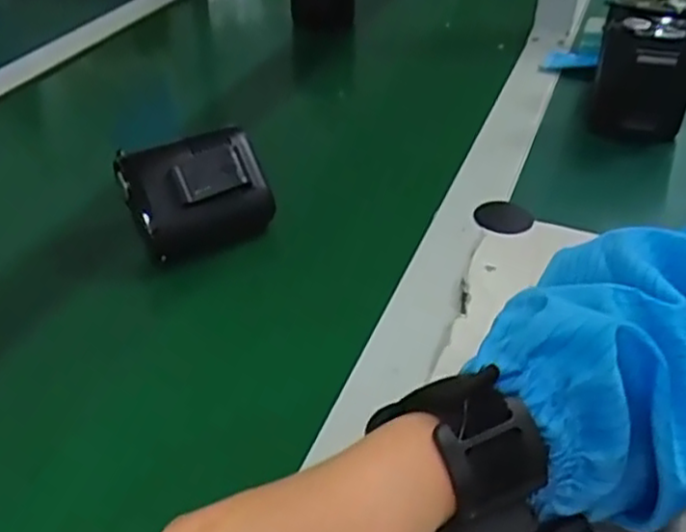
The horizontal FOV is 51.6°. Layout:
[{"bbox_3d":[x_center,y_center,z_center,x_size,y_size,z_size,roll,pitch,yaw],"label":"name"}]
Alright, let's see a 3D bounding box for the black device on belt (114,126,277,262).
[{"bbox_3d":[-0.089,-0.045,0.435,0.081,0.067,0.042,-20,20,-20],"label":"black device on belt"}]

